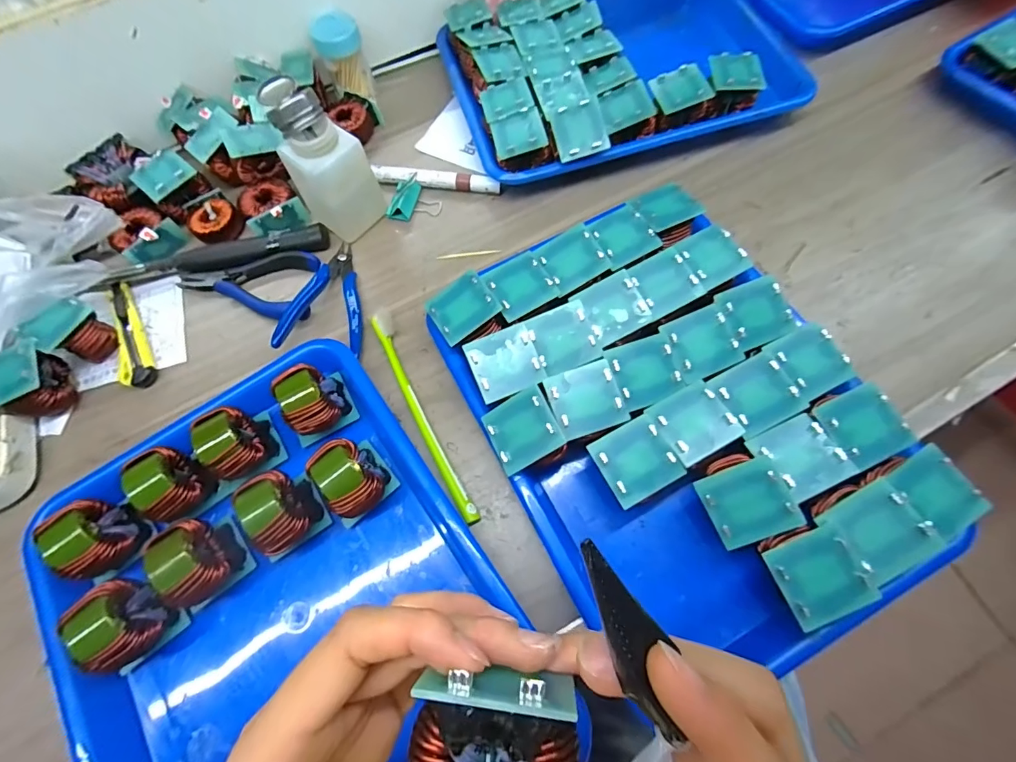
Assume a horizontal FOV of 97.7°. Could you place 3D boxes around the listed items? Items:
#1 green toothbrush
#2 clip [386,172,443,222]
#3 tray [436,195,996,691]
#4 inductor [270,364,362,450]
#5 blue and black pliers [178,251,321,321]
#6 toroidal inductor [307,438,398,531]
[{"bbox_3d":[-0.067,0.021,0.342,0.015,0.015,0.189,-25,69,-7],"label":"green toothbrush"},{"bbox_3d":[-0.090,-0.175,0.421,0.047,0.026,0.041,13,69,8],"label":"clip"},{"bbox_3d":[0.112,0.021,0.312,0.247,0.065,0.310,-25,69,-7],"label":"tray"},{"bbox_3d":[-0.144,0.017,0.326,0.046,0.048,0.045,-29,69,-10],"label":"inductor"},{"bbox_3d":[-0.233,-0.089,0.397,0.124,0.017,0.061,5,69,5],"label":"blue and black pliers"},{"bbox_3d":[-0.108,0.068,0.305,0.045,0.048,0.047,-38,71,-14],"label":"toroidal inductor"}]

